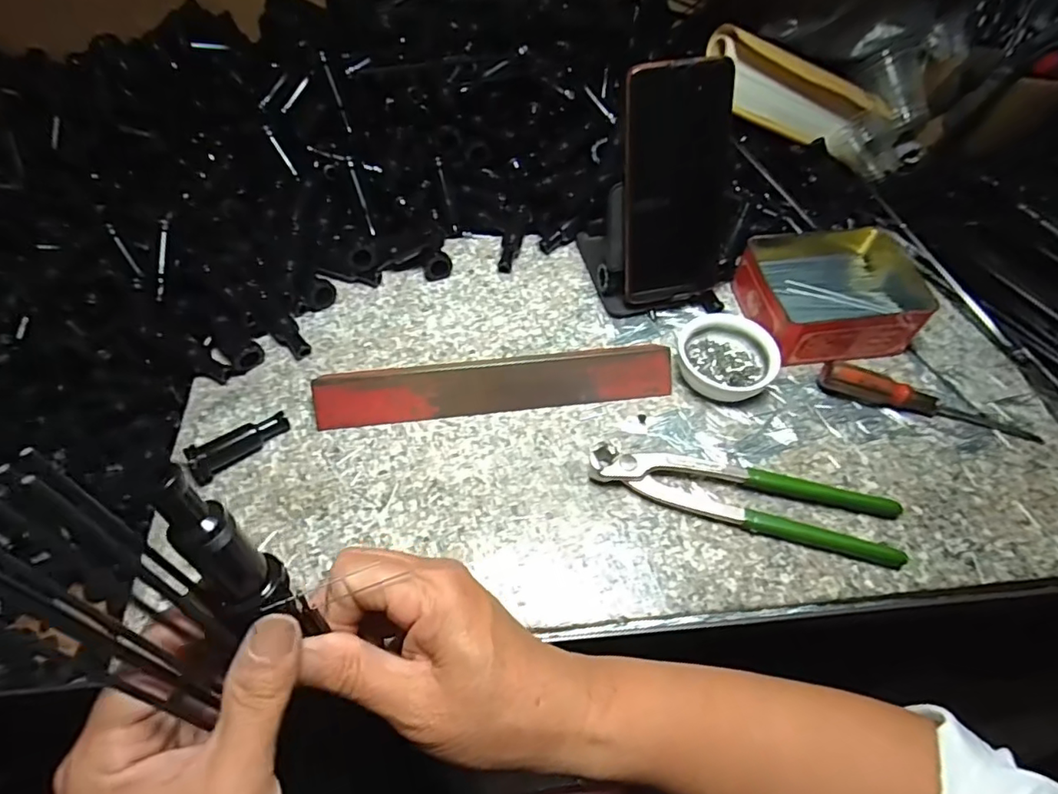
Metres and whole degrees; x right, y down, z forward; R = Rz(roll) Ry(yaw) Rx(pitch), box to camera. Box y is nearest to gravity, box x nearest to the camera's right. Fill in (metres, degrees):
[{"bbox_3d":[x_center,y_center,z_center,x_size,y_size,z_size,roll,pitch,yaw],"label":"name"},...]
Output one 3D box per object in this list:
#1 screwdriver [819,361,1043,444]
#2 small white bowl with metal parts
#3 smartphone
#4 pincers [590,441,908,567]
[{"bbox_3d":[0.293,0.002,0.415,0.150,0.027,0.016,13,56,9],"label":"screwdriver"},{"bbox_3d":[0.150,-0.030,0.434,0.071,0.030,0.060,31,60,20],"label":"small white bowl with metal parts"},{"bbox_3d":[0.110,-0.152,0.422,0.077,0.164,0.015,-12,33,-9],"label":"smartphone"},{"bbox_3d":[0.140,0.062,0.376,0.196,0.017,0.047,13,56,9],"label":"pincers"}]

